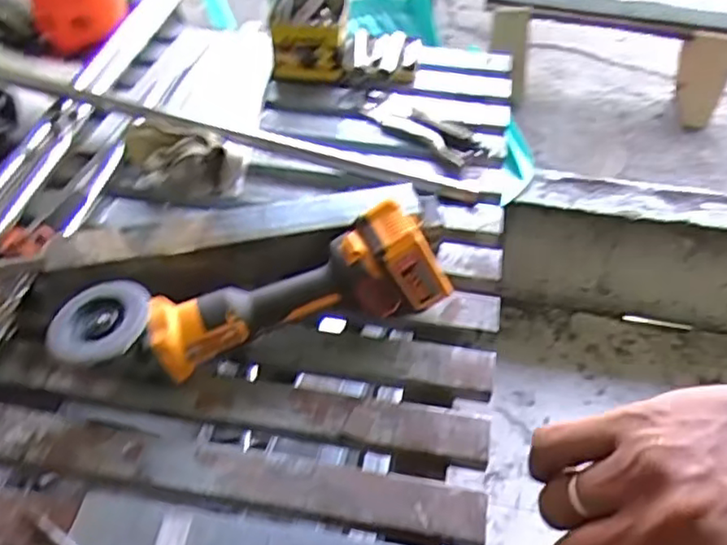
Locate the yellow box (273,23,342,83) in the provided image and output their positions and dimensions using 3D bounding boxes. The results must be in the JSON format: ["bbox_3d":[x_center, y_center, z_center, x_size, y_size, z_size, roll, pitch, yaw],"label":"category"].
[{"bbox_3d":[-0.089,-0.346,1.000,0.102,0.079,0.033,-5,49,-8],"label":"yellow box"}]

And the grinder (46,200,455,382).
[{"bbox_3d":[-0.103,0.027,0.649,0.387,0.119,0.094,-17,51,-16],"label":"grinder"}]

